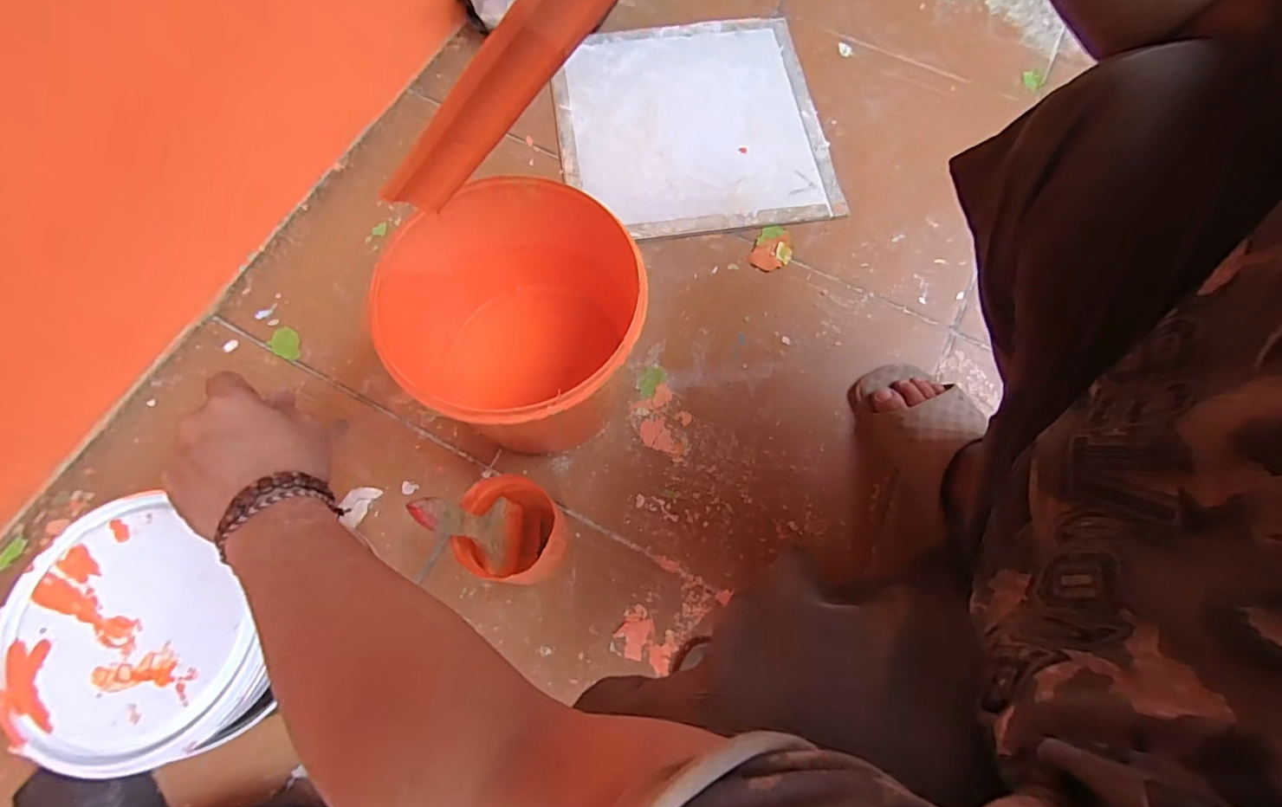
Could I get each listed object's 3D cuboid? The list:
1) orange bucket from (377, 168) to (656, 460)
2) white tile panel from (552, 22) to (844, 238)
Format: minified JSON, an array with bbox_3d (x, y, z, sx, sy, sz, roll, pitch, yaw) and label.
[{"bbox_3d":[-0.104,-0.059,0.523,0.207,0.195,0.210,0,71,0],"label":"orange bucket"},{"bbox_3d":[0.066,-0.377,0.729,0.344,0.015,0.342,-8,70,-6],"label":"white tile panel"}]

